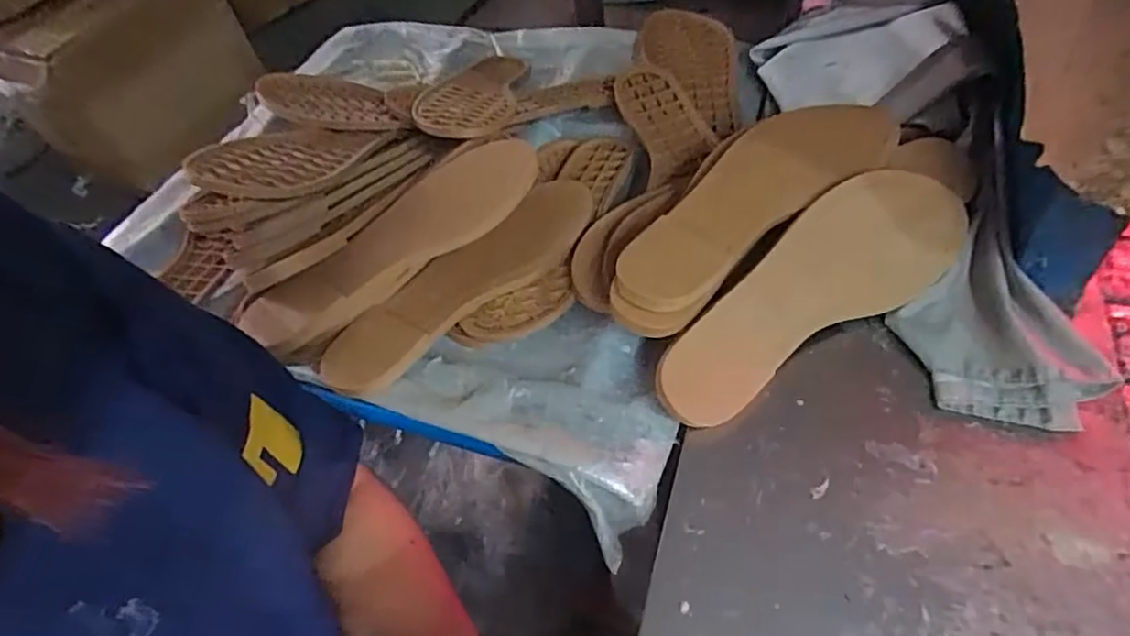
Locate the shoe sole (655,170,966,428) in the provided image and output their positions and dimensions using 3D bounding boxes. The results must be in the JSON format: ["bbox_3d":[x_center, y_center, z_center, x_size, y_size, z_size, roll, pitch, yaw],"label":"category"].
[{"bbox_3d":[0.153,-0.021,0.408,0.233,0.011,0.079,-31,87,-9],"label":"shoe sole"}]

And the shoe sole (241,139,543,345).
[{"bbox_3d":[-0.116,-0.059,0.462,0.090,0.017,0.223,26,59,31],"label":"shoe sole"}]

